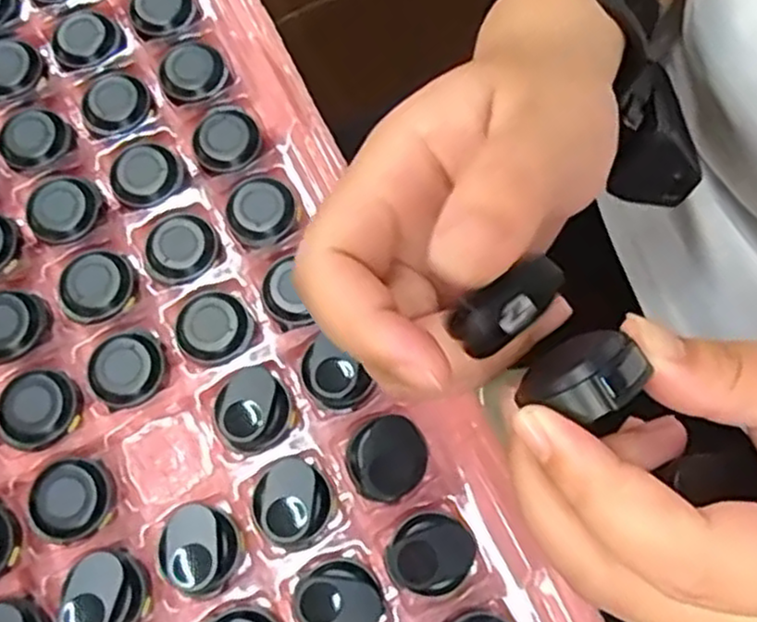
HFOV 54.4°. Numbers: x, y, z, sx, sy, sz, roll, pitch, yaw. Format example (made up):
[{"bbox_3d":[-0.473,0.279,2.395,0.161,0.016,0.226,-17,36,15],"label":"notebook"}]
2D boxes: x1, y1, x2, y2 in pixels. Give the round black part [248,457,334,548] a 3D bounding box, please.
[{"bbox_3d":[-0.031,0.067,0.262,0.027,0.012,0.029,-1,72,3],"label":"round black part"}]

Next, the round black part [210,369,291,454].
[{"bbox_3d":[-0.048,0.035,0.271,0.028,0.013,0.029,-1,72,3],"label":"round black part"}]

